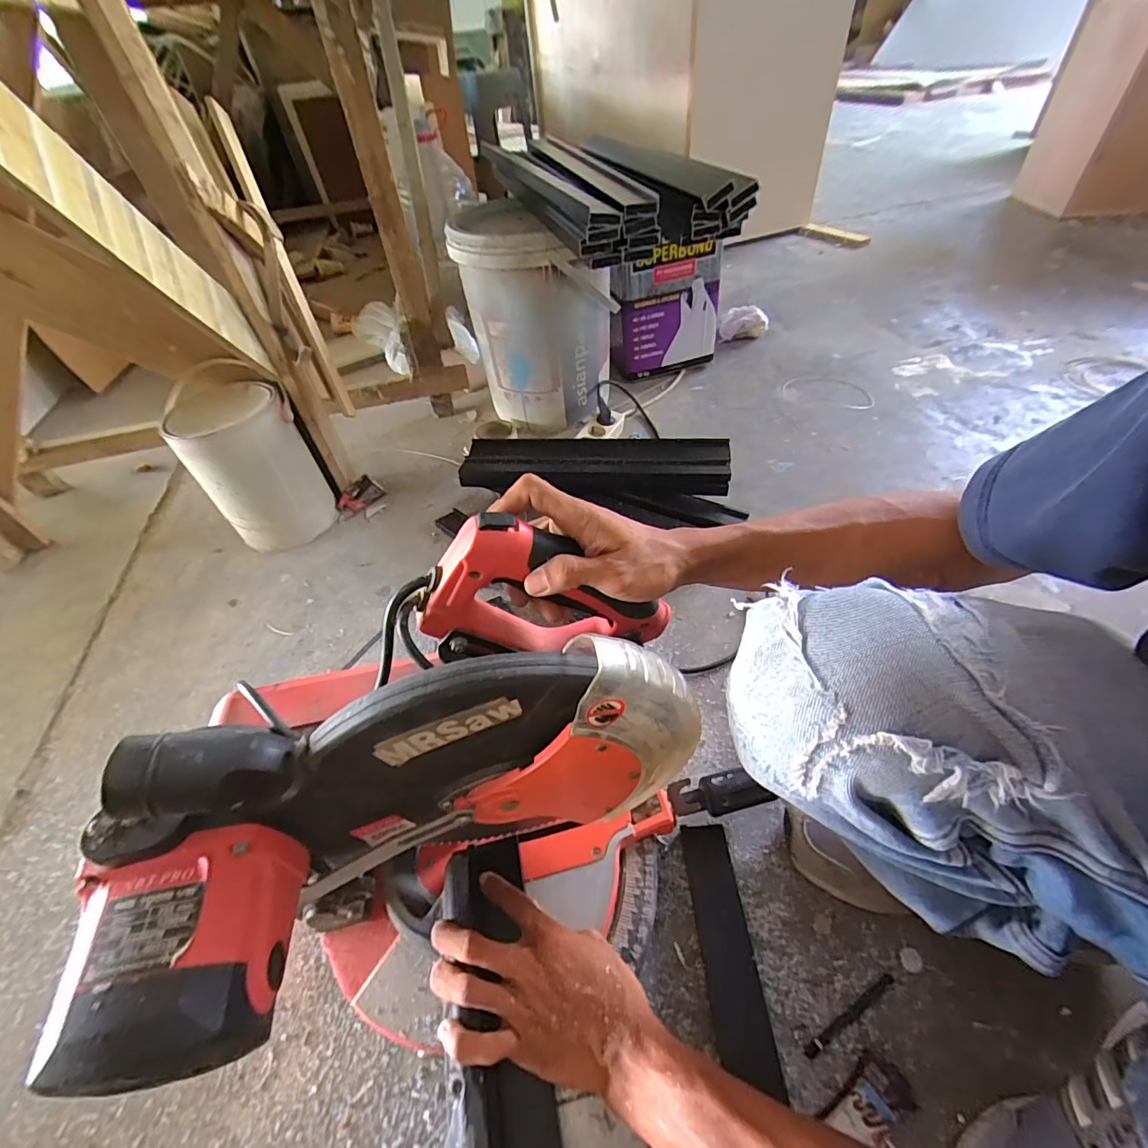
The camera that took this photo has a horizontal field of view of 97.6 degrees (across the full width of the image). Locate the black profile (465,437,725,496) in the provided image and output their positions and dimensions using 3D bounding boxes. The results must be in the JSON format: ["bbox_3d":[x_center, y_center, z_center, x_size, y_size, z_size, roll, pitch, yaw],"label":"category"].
[{"bbox_3d":[0.033,-0.192,0.877,0.455,0.046,0.106,3,47,9],"label":"black profile"}]

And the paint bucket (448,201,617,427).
[{"bbox_3d":[-0.068,-0.528,1.050,0.277,0.358,0.277,-3,47,3],"label":"paint bucket"}]

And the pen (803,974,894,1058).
[{"bbox_3d":[0.236,0.375,0.428,0.100,0.004,0.009,-24,50,-17],"label":"pen"}]

